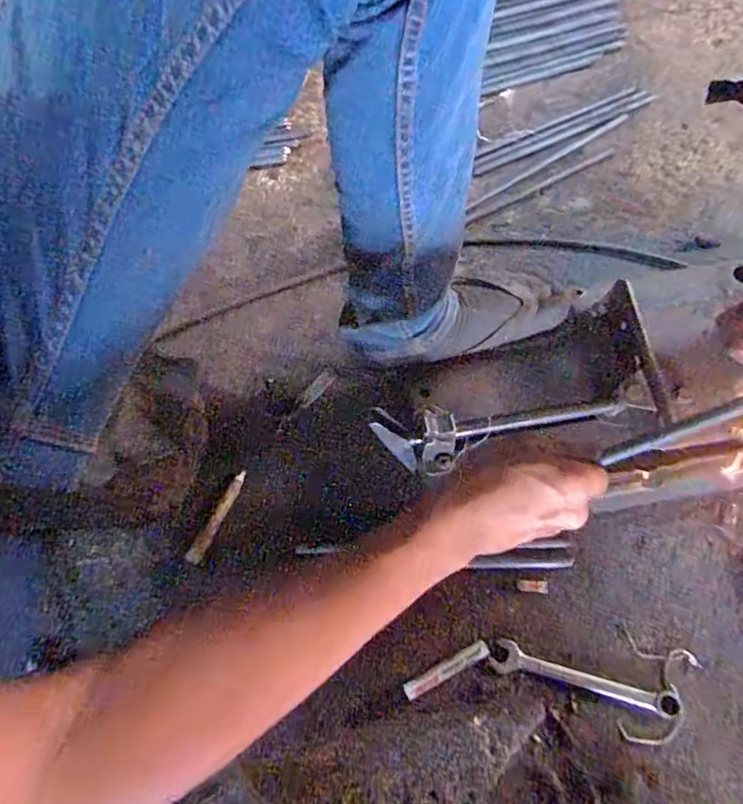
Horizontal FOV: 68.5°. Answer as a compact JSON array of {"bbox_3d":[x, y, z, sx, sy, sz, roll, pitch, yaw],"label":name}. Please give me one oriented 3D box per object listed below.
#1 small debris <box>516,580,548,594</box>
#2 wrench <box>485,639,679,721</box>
[{"bbox_3d":[0.183,0.210,0.621,0.035,0.005,0.014,4,72,3],"label":"small debris"},{"bbox_3d":[0.225,0.296,0.582,0.195,0.010,0.030,14,73,7],"label":"wrench"}]

